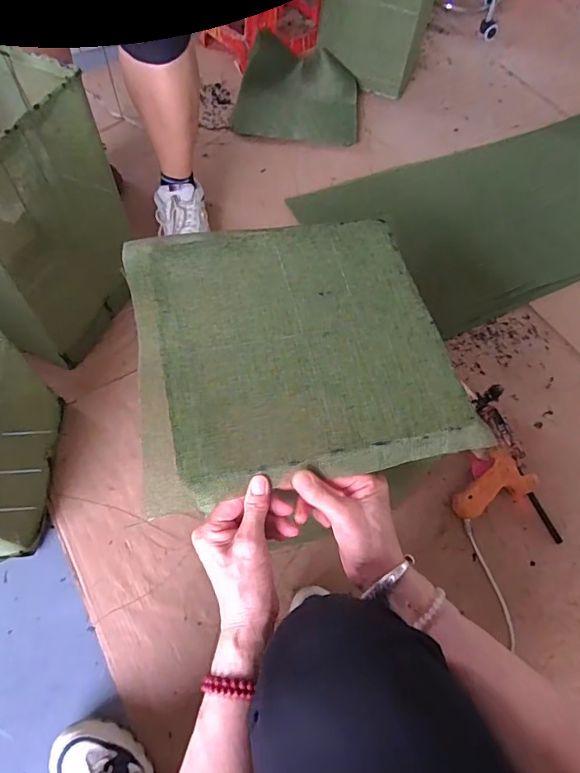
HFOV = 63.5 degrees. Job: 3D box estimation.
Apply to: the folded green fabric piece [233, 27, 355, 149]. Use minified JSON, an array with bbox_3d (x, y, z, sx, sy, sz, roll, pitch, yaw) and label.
[{"bbox_3d":[0.023,-0.788,1.267,0.329,0.054,0.316,8,79,-3],"label":"folded green fabric piece"}]

